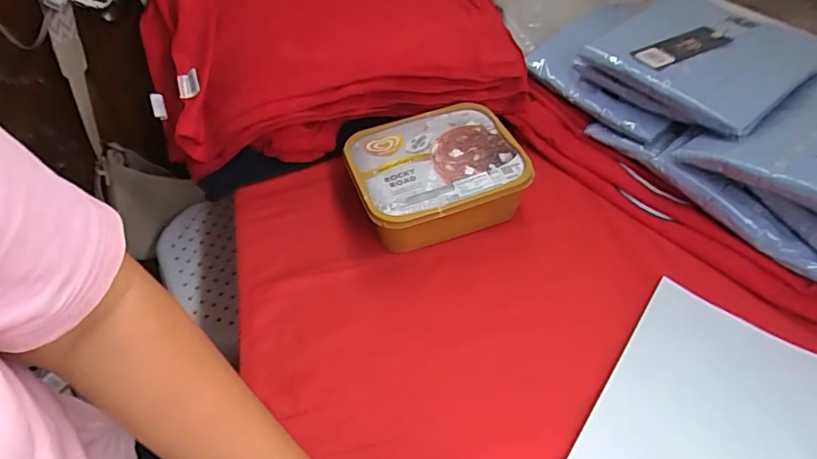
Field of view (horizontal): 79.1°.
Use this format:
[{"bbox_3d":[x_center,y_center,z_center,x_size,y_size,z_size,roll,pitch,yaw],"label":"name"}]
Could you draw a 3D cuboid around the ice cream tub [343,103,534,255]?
[{"bbox_3d":[0.033,-0.065,0.621,0.207,0.072,0.175,-17,51,-12],"label":"ice cream tub"}]

